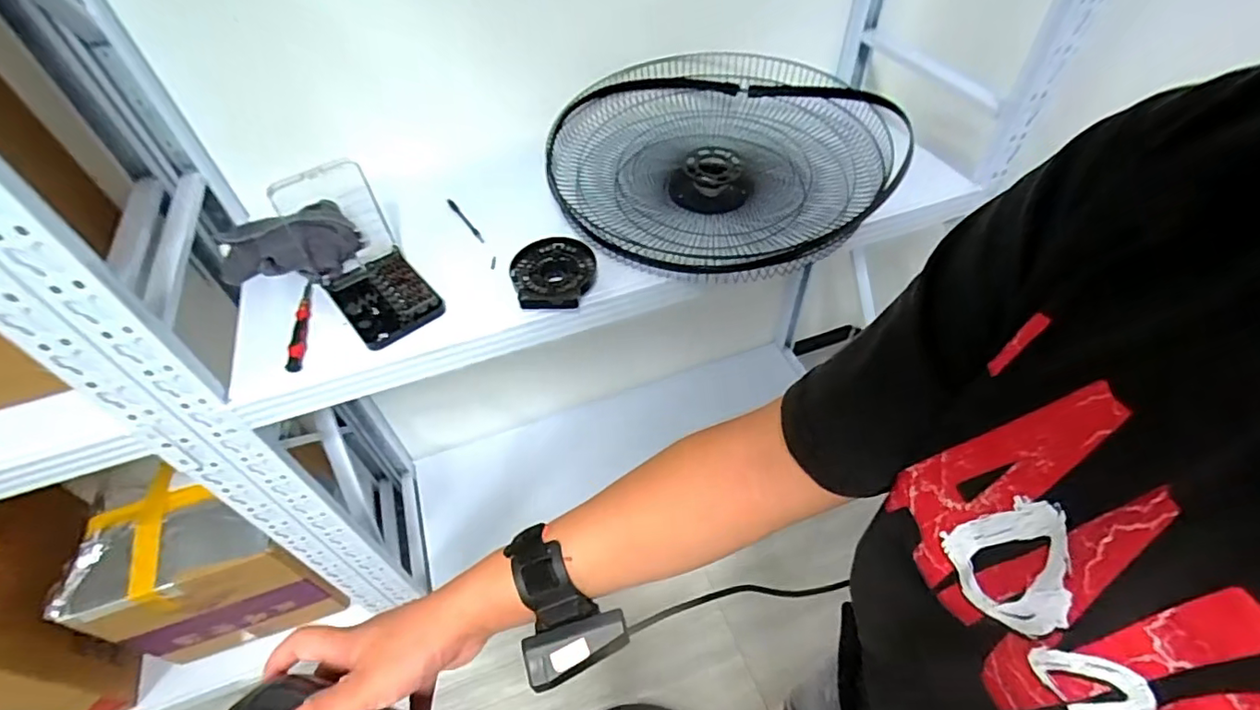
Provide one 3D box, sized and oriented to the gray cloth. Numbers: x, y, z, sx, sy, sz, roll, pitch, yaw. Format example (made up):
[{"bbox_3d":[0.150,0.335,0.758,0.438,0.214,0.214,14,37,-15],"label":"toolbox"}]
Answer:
[{"bbox_3d":[-0.483,-0.160,0.800,0.206,0.083,0.097,11,52,12],"label":"gray cloth"}]

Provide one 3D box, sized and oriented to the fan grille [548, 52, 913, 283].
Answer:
[{"bbox_3d":[0.139,-0.307,0.883,0.488,0.097,0.524,-2,50,2],"label":"fan grille"}]

